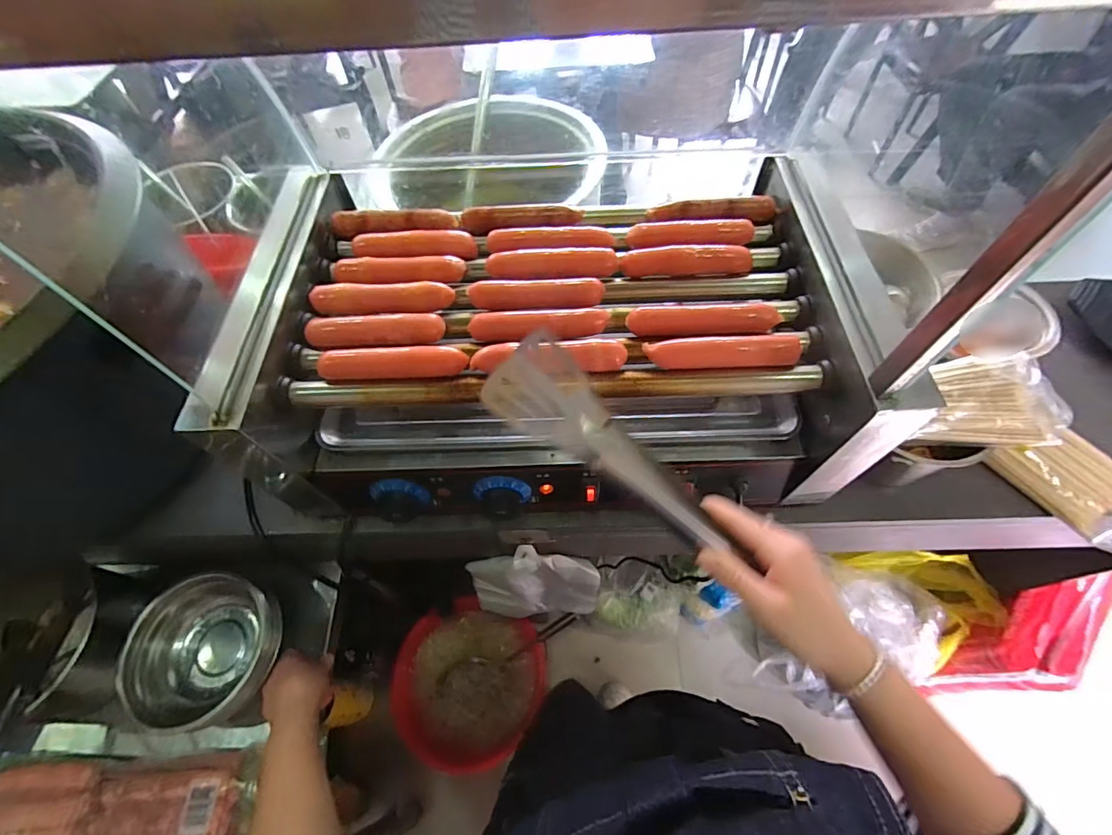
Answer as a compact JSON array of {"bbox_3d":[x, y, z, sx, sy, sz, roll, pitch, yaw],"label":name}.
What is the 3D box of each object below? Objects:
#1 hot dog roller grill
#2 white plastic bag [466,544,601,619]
[{"bbox_3d":[0.002,-0.079,0.499,0.558,0.189,0.319,0,60,2],"label":"hot dog roller grill"},{"bbox_3d":[-0.034,0.236,0.667,0.180,0.240,0.053,-1,60,2],"label":"white plastic bag"}]

